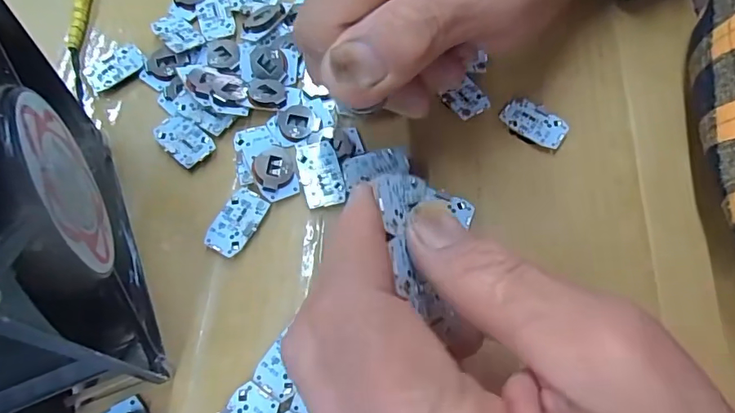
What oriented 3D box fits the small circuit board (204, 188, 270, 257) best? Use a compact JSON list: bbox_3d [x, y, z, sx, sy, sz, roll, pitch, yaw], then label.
[{"bbox_3d":[-0.057,0.007,0.206,0.018,0.006,0.030,27,69,11],"label":"small circuit board"}]

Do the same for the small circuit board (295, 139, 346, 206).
[{"bbox_3d":[-0.021,-0.015,0.210,0.018,0.004,0.029,-13,67,-6],"label":"small circuit board"}]

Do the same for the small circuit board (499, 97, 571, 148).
[{"bbox_3d":[0.079,-0.039,0.224,0.030,0.006,0.018,36,71,14],"label":"small circuit board"}]

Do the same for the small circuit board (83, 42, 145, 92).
[{"bbox_3d":[-0.127,-0.070,0.238,0.029,0.005,0.017,-37,71,-15],"label":"small circuit board"}]

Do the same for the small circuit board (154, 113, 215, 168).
[{"bbox_3d":[-0.086,-0.031,0.222,0.029,0.004,0.018,40,72,16],"label":"small circuit board"}]

